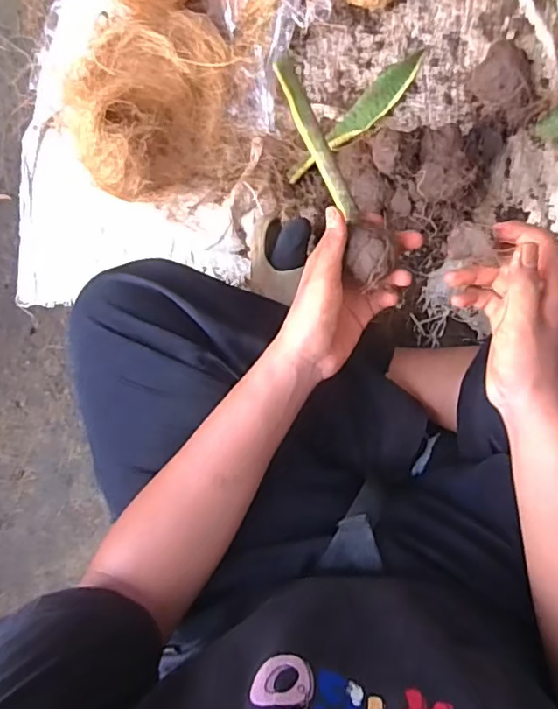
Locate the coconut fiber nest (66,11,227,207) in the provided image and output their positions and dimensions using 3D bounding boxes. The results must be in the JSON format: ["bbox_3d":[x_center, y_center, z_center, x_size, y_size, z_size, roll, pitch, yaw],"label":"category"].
[{"bbox_3d":[-0.132,-0.274,0.602,0.171,0.124,0.175,1,97,6],"label":"coconut fiber nest"}]

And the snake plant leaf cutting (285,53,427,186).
[{"bbox_3d":[0.093,-0.274,0.639,0.202,0.021,0.034,-44,91,9],"label":"snake plant leaf cutting"}]

